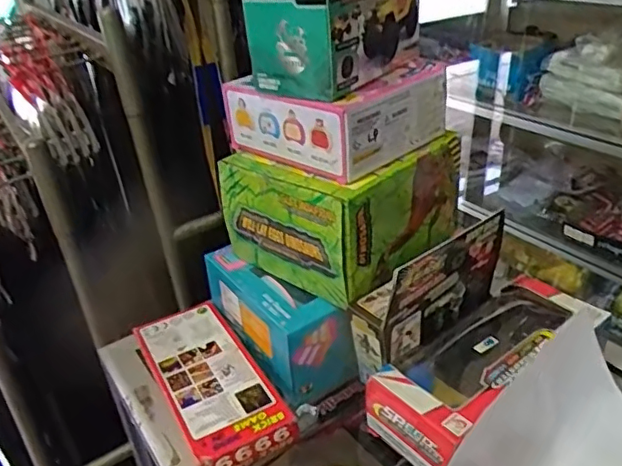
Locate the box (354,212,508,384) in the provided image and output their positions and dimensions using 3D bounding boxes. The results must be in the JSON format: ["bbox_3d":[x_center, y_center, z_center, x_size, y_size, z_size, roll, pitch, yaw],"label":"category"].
[{"bbox_3d":[0.098,0.046,0.472,0.138,0.112,0.034,-26,44,-29],"label":"box"}]

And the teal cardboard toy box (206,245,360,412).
[{"bbox_3d":[-0.033,0.075,0.531,0.069,0.086,0.153,-23,35,-26],"label":"teal cardboard toy box"}]

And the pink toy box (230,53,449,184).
[{"bbox_3d":[0.022,-0.107,0.495,0.128,0.062,0.137,-29,38,-33],"label":"pink toy box"}]

